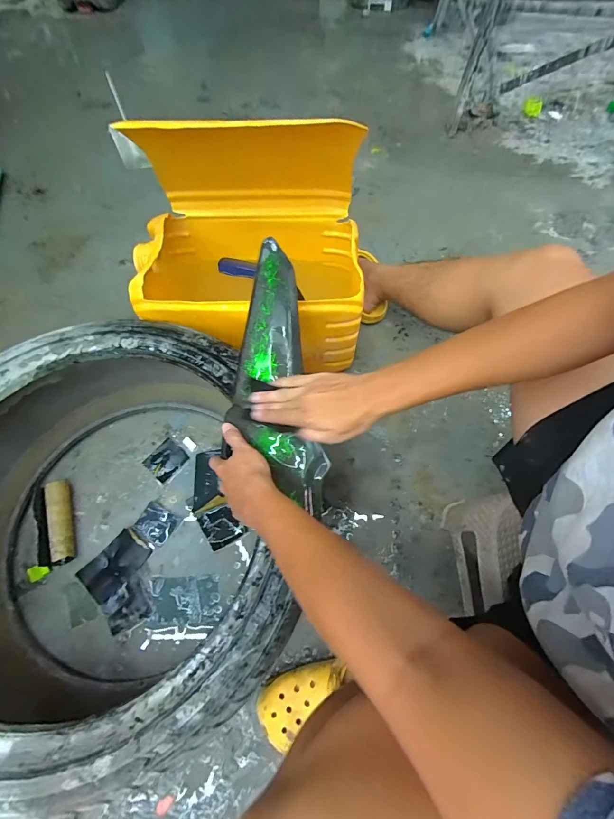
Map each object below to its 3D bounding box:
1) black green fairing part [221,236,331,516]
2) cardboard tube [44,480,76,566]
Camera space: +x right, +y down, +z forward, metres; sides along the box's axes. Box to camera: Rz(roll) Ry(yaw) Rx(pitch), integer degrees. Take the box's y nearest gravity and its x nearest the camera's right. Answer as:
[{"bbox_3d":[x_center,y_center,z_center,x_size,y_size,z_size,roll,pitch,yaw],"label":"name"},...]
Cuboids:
[{"bbox_3d":[-0.053,-0.056,0.490,0.121,0.047,0.358,-7,78,-3],"label":"black green fairing part"},{"bbox_3d":[-0.445,0.201,0.651,0.037,0.042,0.144,-19,67,-8],"label":"cardboard tube"}]

